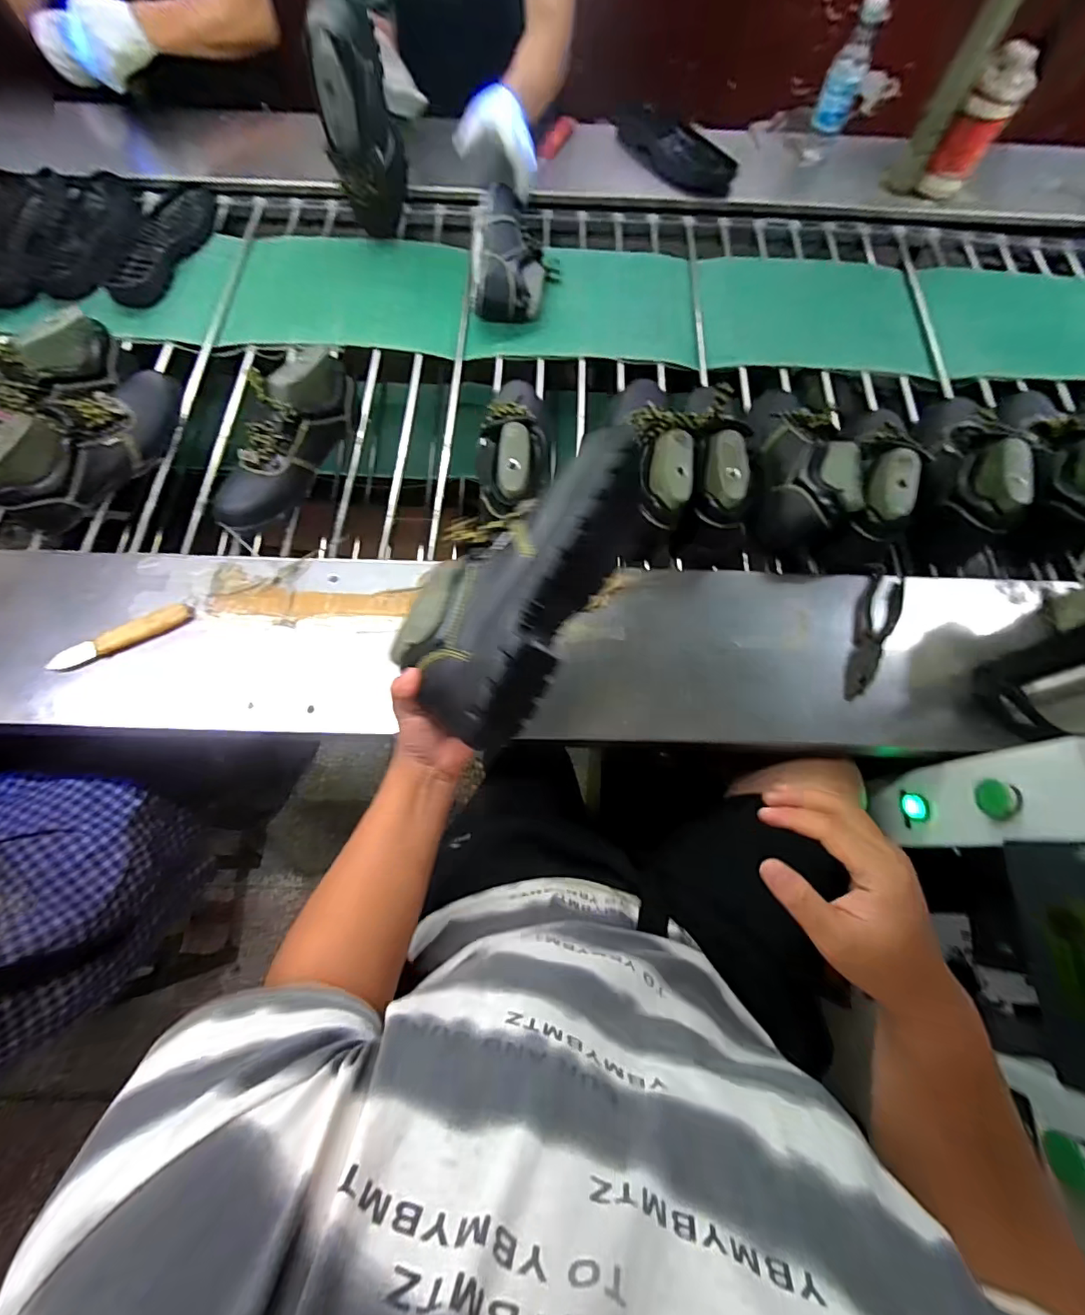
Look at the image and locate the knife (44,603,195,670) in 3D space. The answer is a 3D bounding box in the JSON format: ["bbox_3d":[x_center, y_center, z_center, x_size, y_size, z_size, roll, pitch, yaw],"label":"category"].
[{"bbox_3d":[-0.527,-0.026,0.633,0.167,0.022,0.028,-23,73,-9],"label":"knife"}]

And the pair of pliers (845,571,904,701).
[{"bbox_3d":[0.431,-0.033,0.664,0.051,0.025,0.194,28,73,8],"label":"pair of pliers"}]

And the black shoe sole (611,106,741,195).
[{"bbox_3d":[0.278,-1.055,1.062,0.286,0.084,0.040,41,52,8],"label":"black shoe sole"}]

